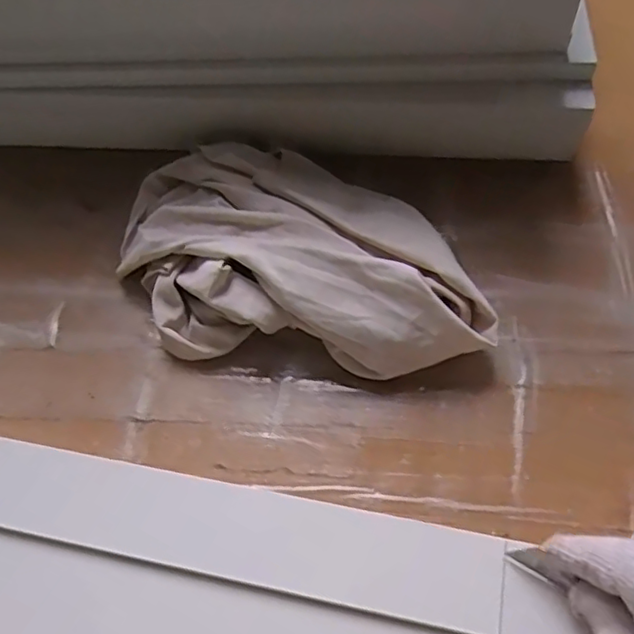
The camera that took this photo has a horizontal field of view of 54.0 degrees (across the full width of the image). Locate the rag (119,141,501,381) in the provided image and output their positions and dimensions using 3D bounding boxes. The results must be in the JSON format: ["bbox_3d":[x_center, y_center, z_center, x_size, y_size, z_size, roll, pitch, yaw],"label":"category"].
[{"bbox_3d":[-0.012,-0.039,0.355,0.219,0.042,0.135,6,61,8],"label":"rag"}]

